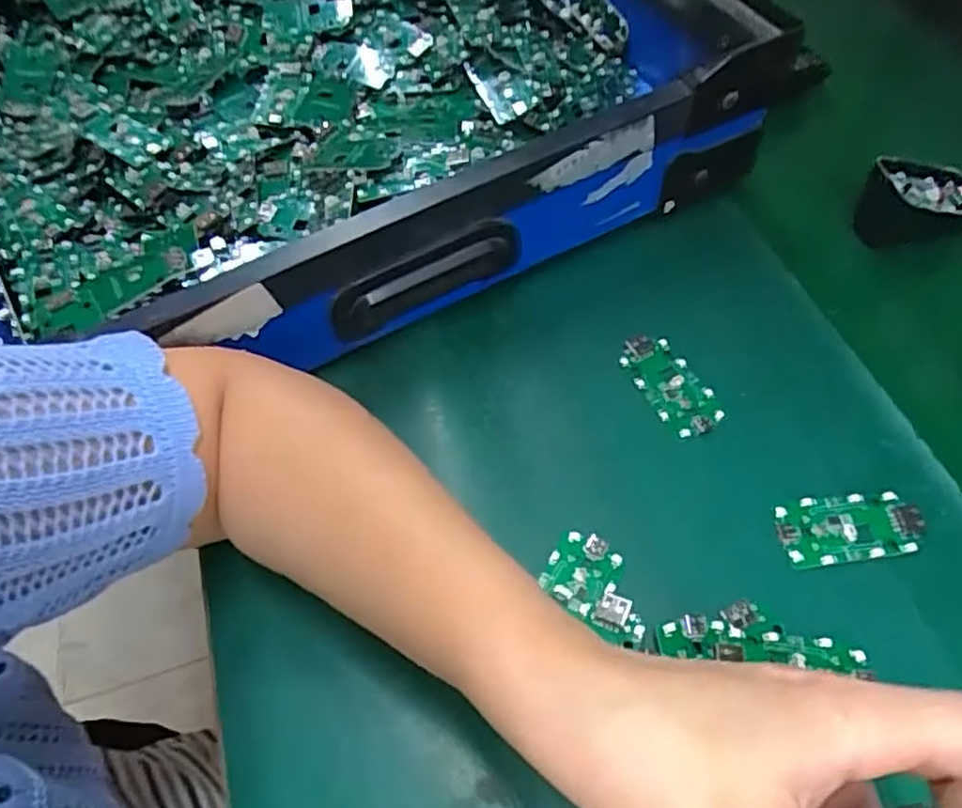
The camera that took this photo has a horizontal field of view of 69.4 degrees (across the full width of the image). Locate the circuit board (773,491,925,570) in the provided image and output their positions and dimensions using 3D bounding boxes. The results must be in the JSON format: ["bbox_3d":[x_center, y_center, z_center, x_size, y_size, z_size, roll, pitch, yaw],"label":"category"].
[{"bbox_3d":[0.168,0.057,0.317,0.064,0.004,0.031,-5,58,0],"label":"circuit board"}]

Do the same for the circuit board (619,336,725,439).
[{"bbox_3d":[0.099,-0.011,0.362,0.031,0.006,0.061,-25,60,-12],"label":"circuit board"}]

